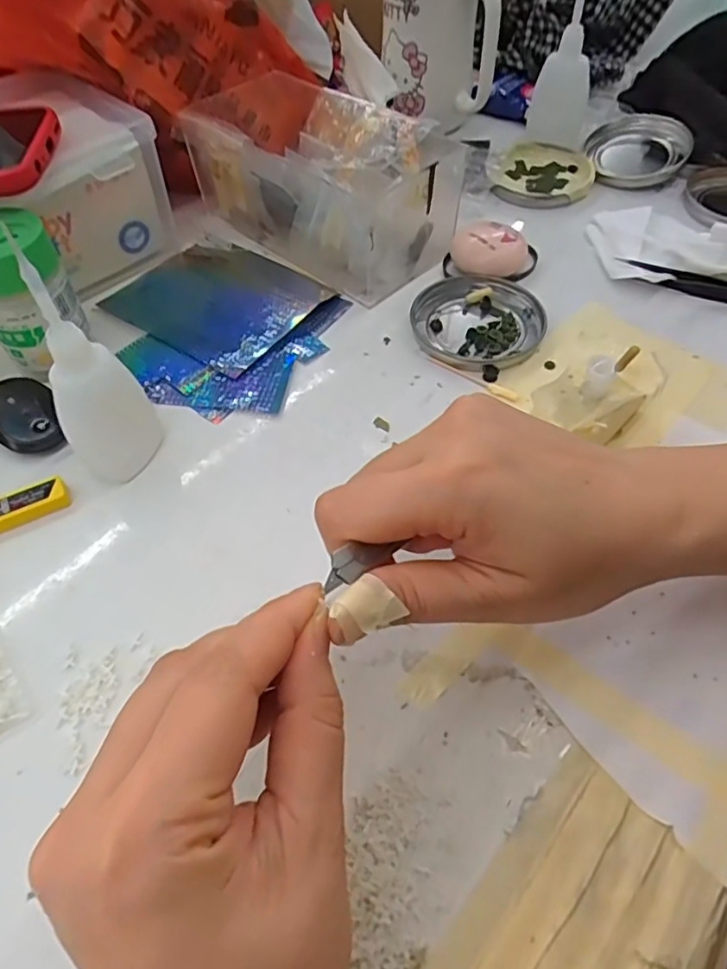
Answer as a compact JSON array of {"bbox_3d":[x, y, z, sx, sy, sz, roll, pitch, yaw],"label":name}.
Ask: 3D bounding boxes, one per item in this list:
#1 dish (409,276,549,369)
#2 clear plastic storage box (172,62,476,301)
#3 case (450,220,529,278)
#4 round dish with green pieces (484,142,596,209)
[{"bbox_3d":[0.069,-0.099,0.363,0.078,0.009,0.075,-1,54,1],"label":"dish"},{"bbox_3d":[-0.031,-0.207,0.404,0.182,0.070,0.101,38,63,25],"label":"clear plastic storage box"},{"bbox_3d":[0.080,-0.153,0.391,0.046,0.025,0.040,27,59,20],"label":"case"},{"bbox_3d":[0.136,-0.241,0.461,0.076,0.011,0.077,8,54,7],"label":"round dish with green pieces"}]

